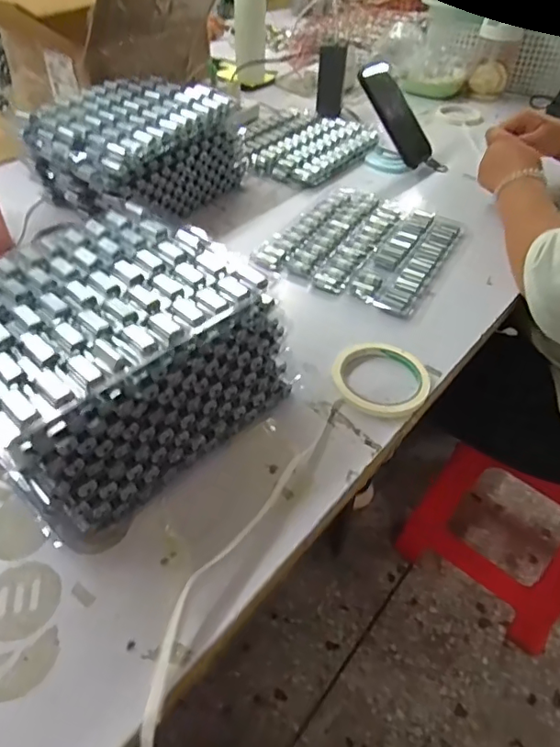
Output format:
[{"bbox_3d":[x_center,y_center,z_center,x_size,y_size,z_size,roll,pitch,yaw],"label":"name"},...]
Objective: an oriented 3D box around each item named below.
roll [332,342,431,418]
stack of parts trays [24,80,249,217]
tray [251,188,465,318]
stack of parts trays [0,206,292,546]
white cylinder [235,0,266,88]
[{"bbox_3d":[0.102,0.005,0.533,0.098,0.012,0.093,2,45,-2],"label":"roll"},{"bbox_3d":[-0.204,-0.319,0.756,0.197,0.121,0.240,26,49,21],"label":"stack of parts trays"},{"bbox_3d":[0.118,-0.183,0.703,0.210,0.017,0.256,24,49,20],"label":"tray"},{"bbox_3d":[-0.153,-0.023,0.469,0.235,0.114,0.243,36,55,27],"label":"stack of parts trays"},{"bbox_3d":[-0.061,-0.733,1.086,0.063,0.208,0.051,1,45,-2],"label":"white cylinder"}]

